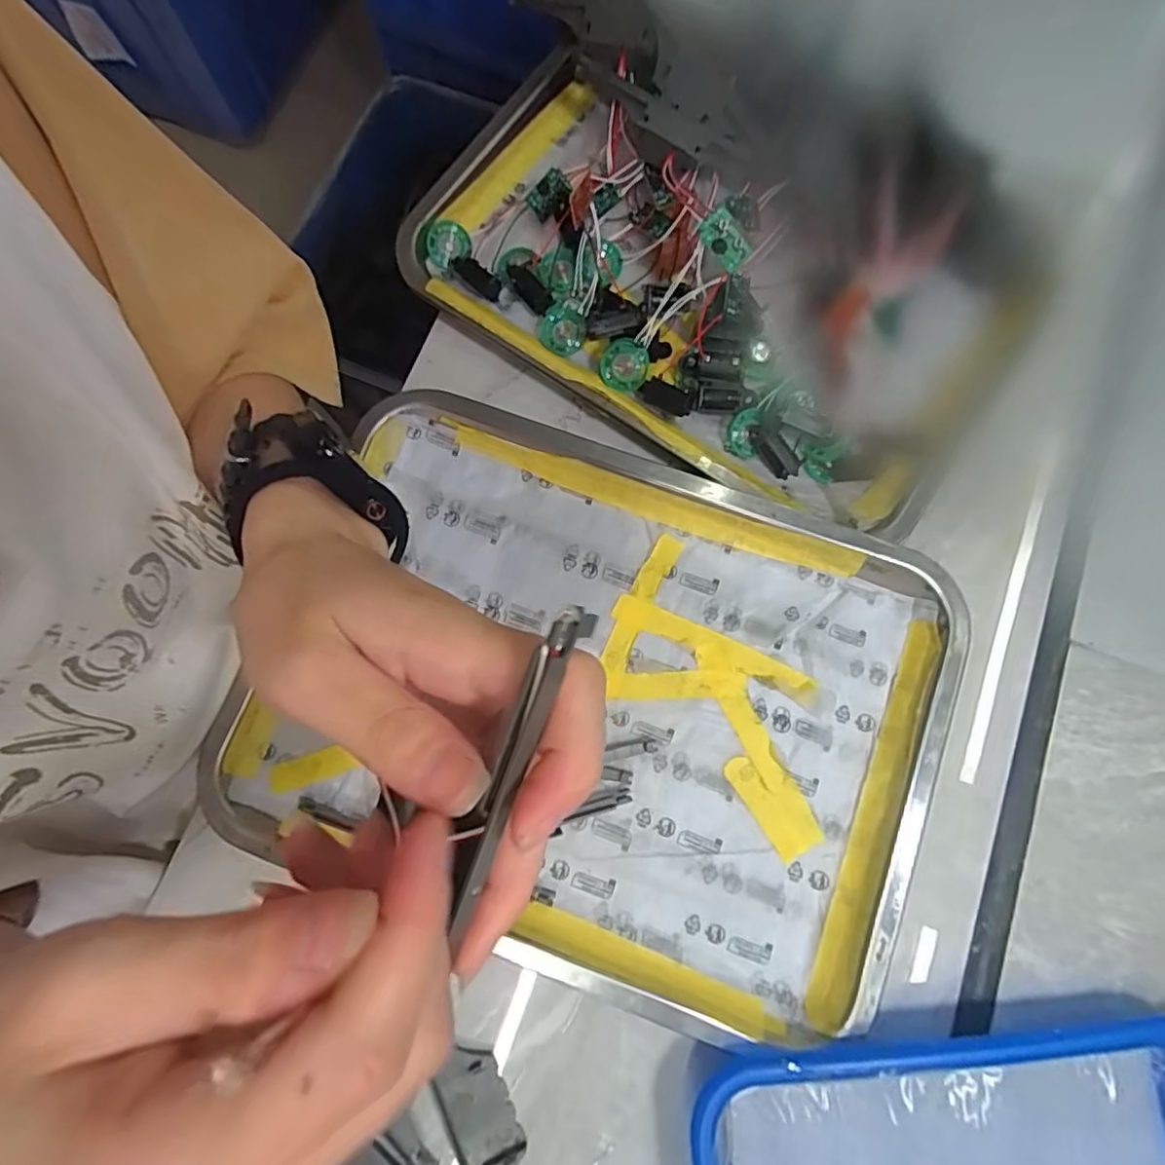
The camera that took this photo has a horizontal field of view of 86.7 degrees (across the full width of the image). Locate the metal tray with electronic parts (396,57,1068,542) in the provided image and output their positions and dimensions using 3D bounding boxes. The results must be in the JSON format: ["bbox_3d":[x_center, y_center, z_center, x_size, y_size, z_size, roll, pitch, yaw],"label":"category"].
[{"bbox_3d":[0.065,-0.184,0.360,0.350,0.056,0.196,31,79,7],"label":"metal tray with electronic parts"}]

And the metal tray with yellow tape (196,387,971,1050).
[{"bbox_3d":[0.007,0.060,0.330,0.348,0.023,0.258,19,79,6],"label":"metal tray with yellow tape"}]

